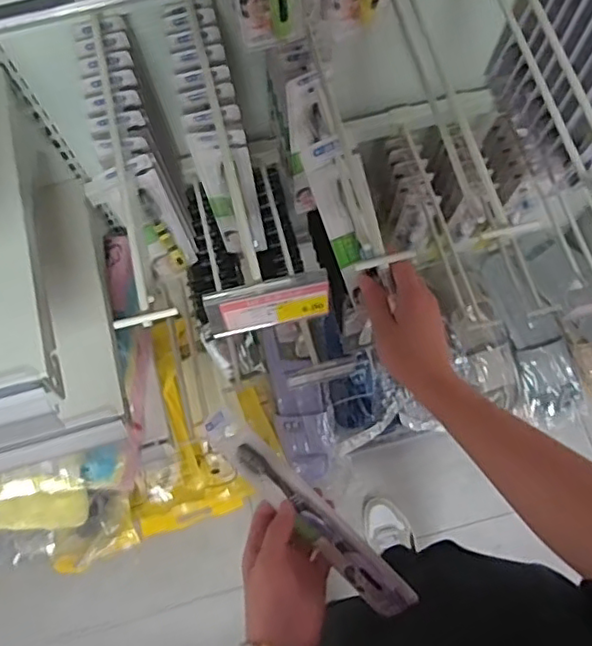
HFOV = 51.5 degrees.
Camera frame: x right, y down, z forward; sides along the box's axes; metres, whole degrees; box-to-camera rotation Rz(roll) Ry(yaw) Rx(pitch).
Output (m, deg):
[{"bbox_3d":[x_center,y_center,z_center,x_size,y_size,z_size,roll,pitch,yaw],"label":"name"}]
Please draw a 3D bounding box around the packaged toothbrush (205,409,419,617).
[{"bbox_3d":[0.010,0.162,0.530,0.225,0.026,0.035,44,79,4],"label":"packaged toothbrush"}]

